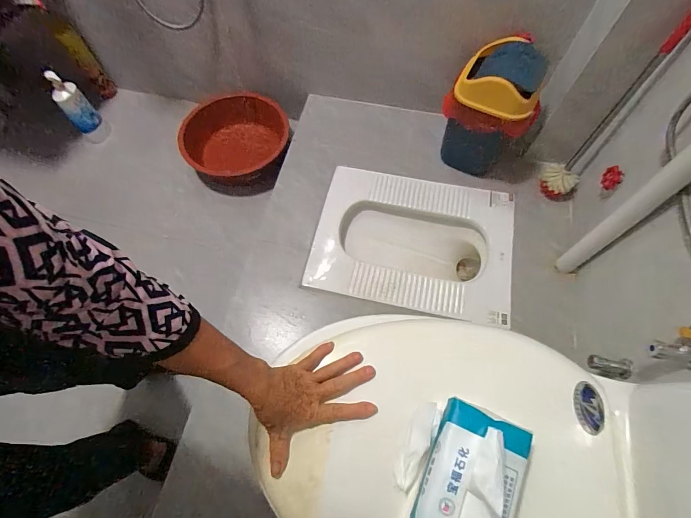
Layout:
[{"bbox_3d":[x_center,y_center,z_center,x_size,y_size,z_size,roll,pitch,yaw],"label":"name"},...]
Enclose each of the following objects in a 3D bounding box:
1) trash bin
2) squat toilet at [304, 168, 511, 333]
[{"bbox_3d":[0.424,-0.454,1.065,0.210,0.338,0.226,23,71,9],"label":"trash bin"},{"bbox_3d":[0.206,-0.046,1.140,0.595,0.189,0.462,9,69,3],"label":"squat toilet"}]

